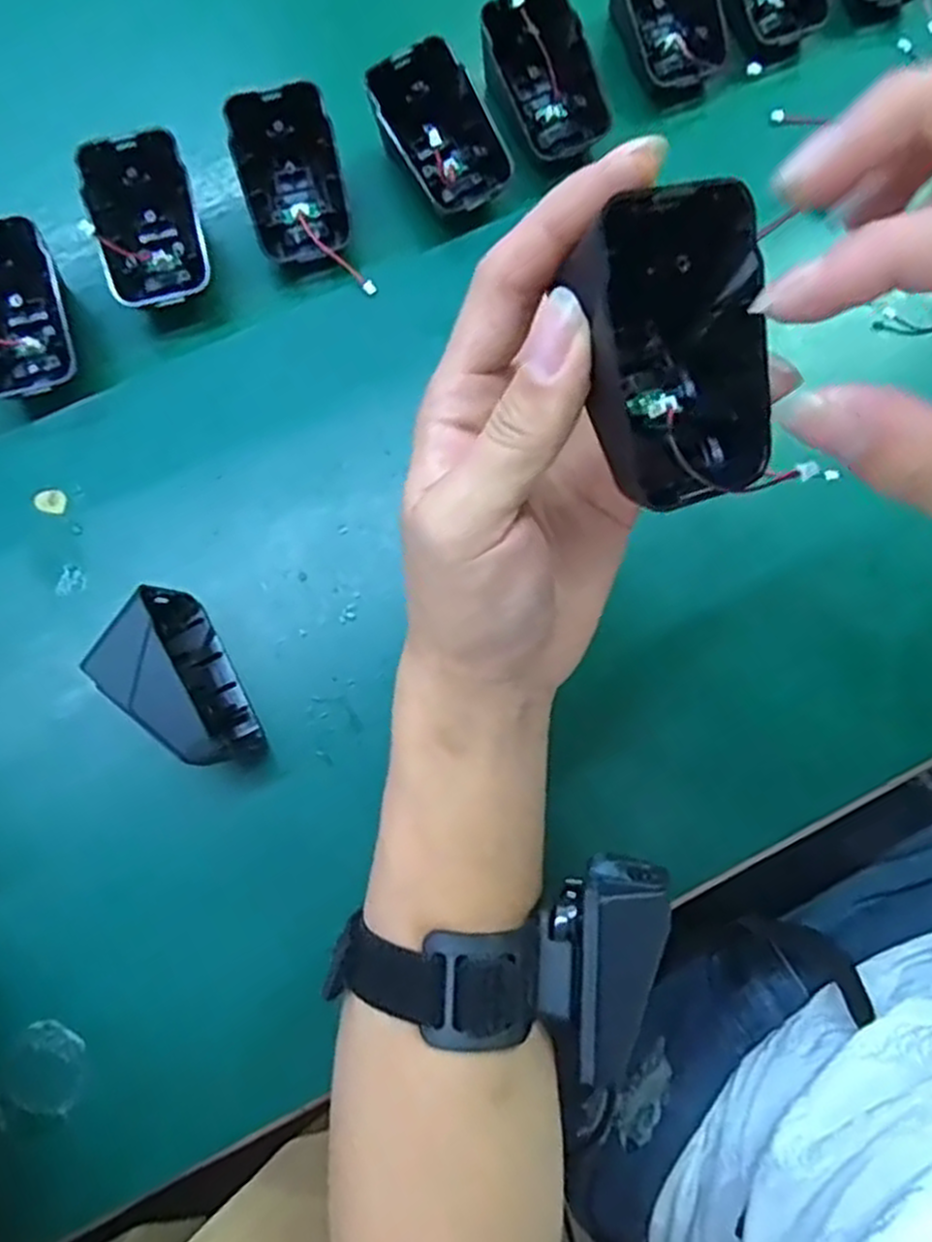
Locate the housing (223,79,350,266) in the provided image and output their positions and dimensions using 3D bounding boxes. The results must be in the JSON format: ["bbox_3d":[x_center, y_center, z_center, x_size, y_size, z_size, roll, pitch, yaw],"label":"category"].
[{"bbox_3d":[-0.079,-0.199,0.350,0.048,0.034,0.065,-16,80,-3],"label":"housing"}]

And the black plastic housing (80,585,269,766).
[{"bbox_3d":[-0.112,0.024,0.292,0.041,0.045,0.068,-31,82,-4],"label":"black plastic housing"}]

